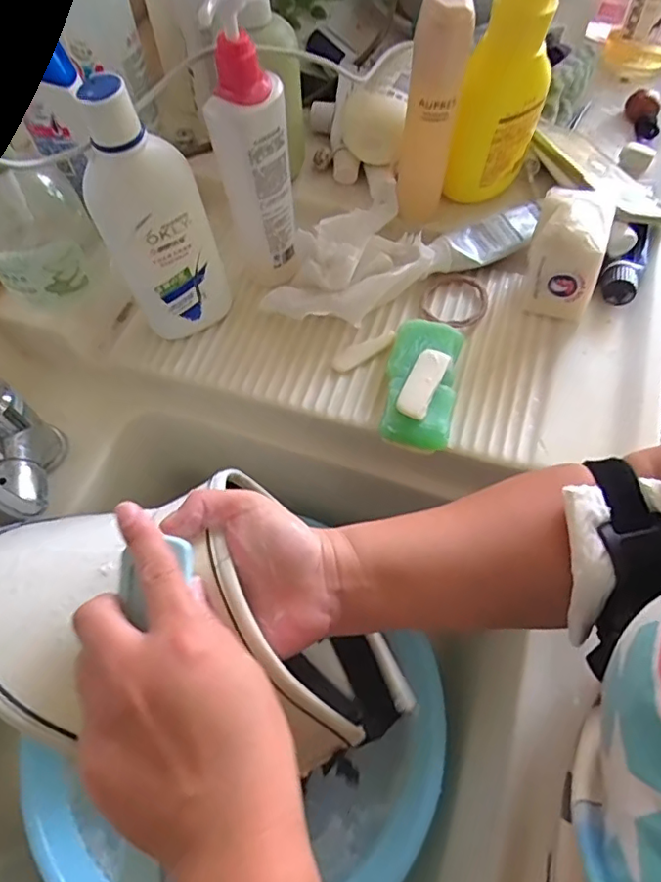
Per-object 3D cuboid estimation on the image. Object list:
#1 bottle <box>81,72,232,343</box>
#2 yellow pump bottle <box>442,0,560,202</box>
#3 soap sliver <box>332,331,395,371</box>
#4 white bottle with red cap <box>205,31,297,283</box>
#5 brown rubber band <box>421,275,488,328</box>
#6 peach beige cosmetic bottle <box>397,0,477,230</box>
[{"bbox_3d":[-0.124,-0.151,0.402,0.074,0.190,0.047,-23,66,-11],"label":"bottle"},{"bbox_3d":[0.142,-0.280,0.455,0.062,0.167,0.079,18,65,9],"label":"yellow pump bottle"},{"bbox_3d":[0.029,-0.076,0.461,0.058,0.004,0.013,-28,67,-13],"label":"soap sliver"},{"bbox_3d":[-0.057,-0.202,0.425,0.054,0.179,0.041,-3,63,-1],"label":"white bottle with red cap"},{"bbox_3d":[0.108,-0.123,0.482,0.064,0.007,0.059,0,57,0],"label":"brown rubber band"},{"bbox_3d":[0.079,-0.258,0.452,0.037,0.174,0.040,0,63,0],"label":"peach beige cosmetic bottle"}]

